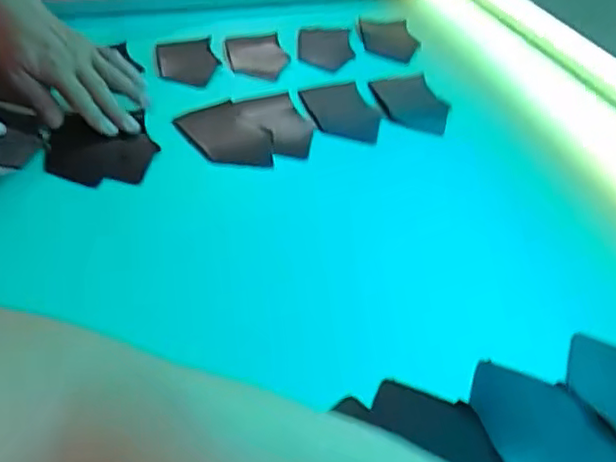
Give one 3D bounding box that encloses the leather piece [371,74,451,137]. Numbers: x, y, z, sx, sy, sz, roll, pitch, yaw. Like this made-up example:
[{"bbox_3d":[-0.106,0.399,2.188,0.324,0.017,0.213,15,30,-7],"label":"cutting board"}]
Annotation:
[{"bbox_3d":[0.122,-0.150,0.758,0.069,0.009,0.141,-7,41,-6],"label":"leather piece"}]

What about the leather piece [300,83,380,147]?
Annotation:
[{"bbox_3d":[0.039,-0.137,0.731,0.068,0.009,0.137,-9,39,-13],"label":"leather piece"}]

